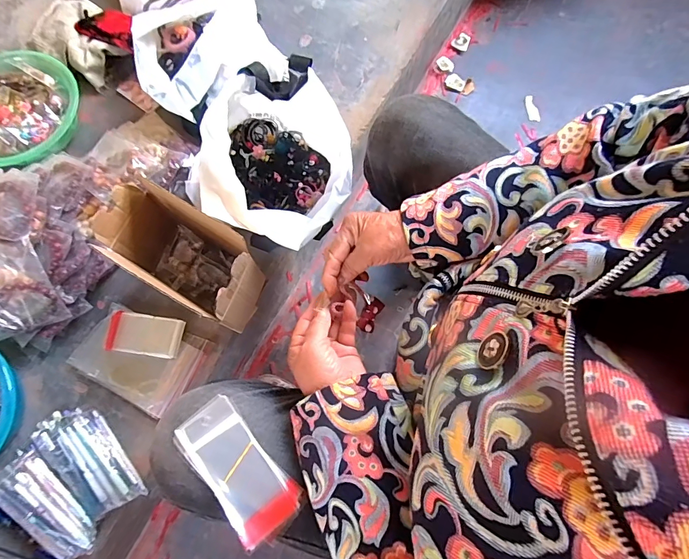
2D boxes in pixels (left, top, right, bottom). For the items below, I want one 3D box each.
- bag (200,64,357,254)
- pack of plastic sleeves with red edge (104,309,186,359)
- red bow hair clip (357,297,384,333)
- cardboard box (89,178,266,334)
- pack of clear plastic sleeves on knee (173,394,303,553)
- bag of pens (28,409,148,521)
[{"bbox_3d":[-0.102,-0.188,0.632,0.220,0.201,0.269,3,76,1],"label":"bag"},{"bbox_3d":[-0.332,0.091,0.638,0.119,0.007,0.064,7,76,2],"label":"pack of plastic sleeves with red edge"},{"bbox_3d":[0.029,0.040,0.427,0.018,0.010,0.038,26,86,7],"label":"red bow hair clip"},{"bbox_3d":[-0.234,-0.031,0.589,0.207,0.165,0.112,27,78,7],"label":"cardboard box"},{"bbox_3d":[-0.096,0.169,0.345,0.058,0.016,0.125,-38,76,-23],"label":"pack of clear plastic sleeves on knee"},{"bbox_3d":[-0.380,0.264,0.573,0.078,0.053,0.183,-42,79,-9],"label":"bag of pens"}]

